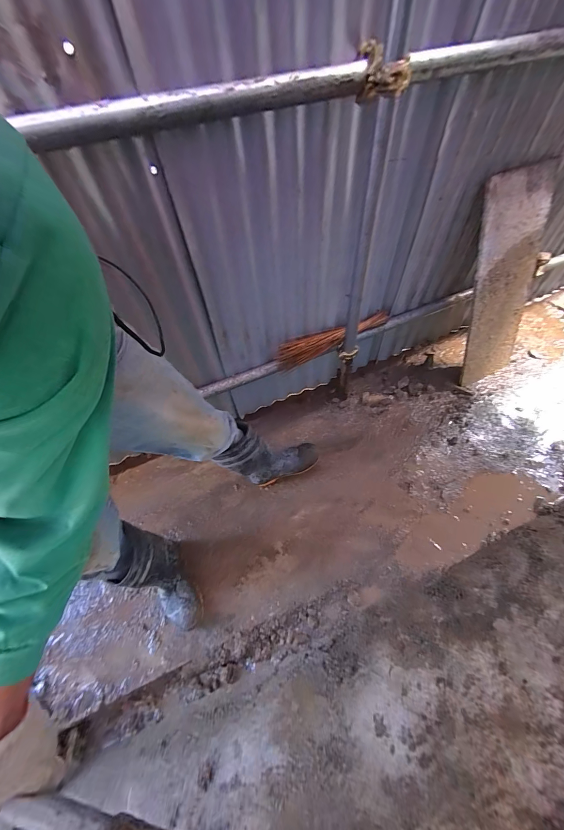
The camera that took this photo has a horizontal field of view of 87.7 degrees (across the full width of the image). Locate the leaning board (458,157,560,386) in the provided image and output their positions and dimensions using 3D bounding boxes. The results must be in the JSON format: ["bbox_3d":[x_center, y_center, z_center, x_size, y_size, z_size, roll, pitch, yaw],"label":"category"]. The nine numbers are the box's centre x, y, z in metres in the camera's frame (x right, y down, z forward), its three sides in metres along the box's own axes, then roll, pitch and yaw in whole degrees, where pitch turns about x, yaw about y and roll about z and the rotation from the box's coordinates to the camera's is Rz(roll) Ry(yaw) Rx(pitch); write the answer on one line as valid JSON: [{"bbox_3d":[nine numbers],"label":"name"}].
[{"bbox_3d":[0.902,-0.513,1.203,0.339,0.793,0.041,-18,33,-12],"label":"leaning board"}]

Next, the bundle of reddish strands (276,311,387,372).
[{"bbox_3d":[0.210,-0.297,1.166,0.505,0.087,0.088,-22,55,-11],"label":"bundle of reddish strands"}]

